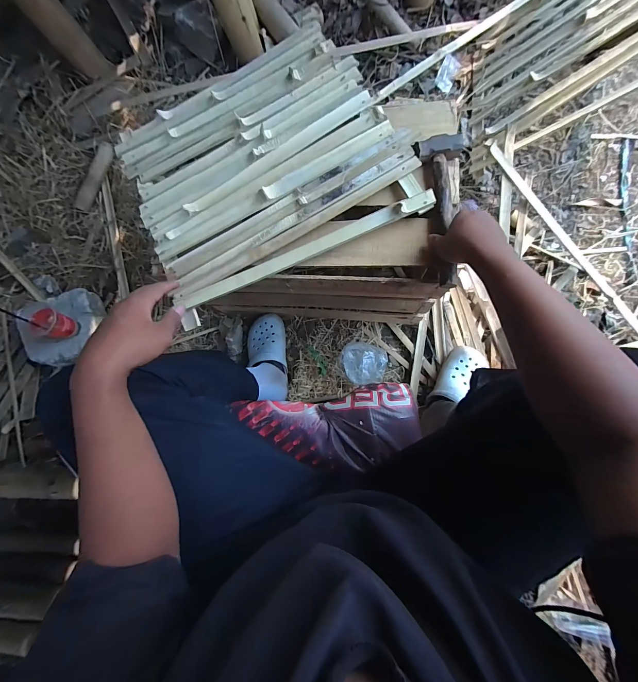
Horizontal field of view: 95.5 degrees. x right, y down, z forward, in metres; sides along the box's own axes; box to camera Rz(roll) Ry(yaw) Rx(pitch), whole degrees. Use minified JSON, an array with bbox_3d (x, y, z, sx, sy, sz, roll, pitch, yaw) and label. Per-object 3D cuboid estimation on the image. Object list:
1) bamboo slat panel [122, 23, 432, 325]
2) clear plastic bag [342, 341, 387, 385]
[{"bbox_3d":[-0.117,-0.339,0.560,0.491,0.060,0.451,-26,84,2],"label":"bamboo slat panel"},{"bbox_3d":[0.126,0.059,0.809,0.125,0.059,0.121,-15,82,4],"label":"clear plastic bag"}]

